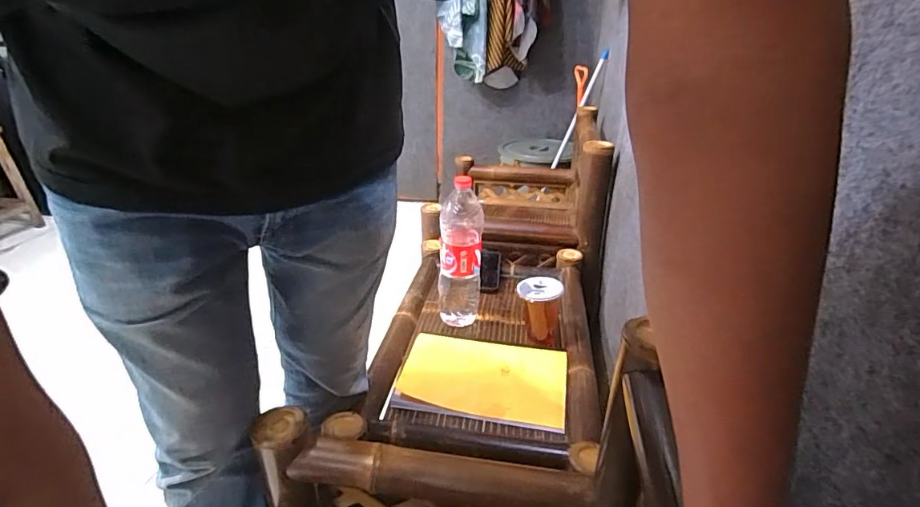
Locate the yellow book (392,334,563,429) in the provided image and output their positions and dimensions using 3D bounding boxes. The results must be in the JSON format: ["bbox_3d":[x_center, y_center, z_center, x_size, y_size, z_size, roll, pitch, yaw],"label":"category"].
[{"bbox_3d":[0.044,0.224,0.901,0.291,0.009,0.168,8,38,8],"label":"yellow book"}]

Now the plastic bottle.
[{"bbox_3d":[0.002,-0.009,1.021,0.085,0.305,0.077,4,26,7],"label":"plastic bottle"}]

